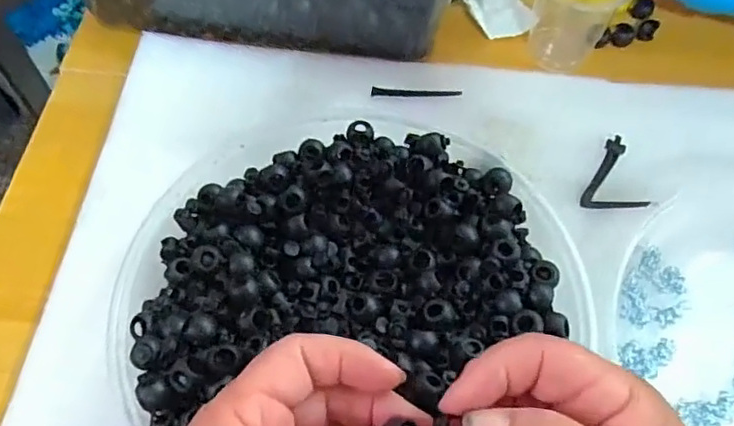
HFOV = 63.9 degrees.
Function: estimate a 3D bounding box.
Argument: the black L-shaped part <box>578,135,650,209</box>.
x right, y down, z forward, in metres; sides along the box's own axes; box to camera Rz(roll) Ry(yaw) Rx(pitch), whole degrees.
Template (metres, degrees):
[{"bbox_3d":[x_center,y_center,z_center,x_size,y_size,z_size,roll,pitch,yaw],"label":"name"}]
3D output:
[{"bbox_3d":[0.152,-0.026,0.370,0.040,0.004,0.052,0,61,-1],"label":"black L-shaped part"}]

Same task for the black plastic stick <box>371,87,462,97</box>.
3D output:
[{"bbox_3d":[0.034,-0.083,0.409,0.062,0.004,0.008,1,61,-1],"label":"black plastic stick"}]

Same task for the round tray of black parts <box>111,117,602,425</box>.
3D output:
[{"bbox_3d":[0.004,0.049,0.306,0.244,0.055,0.235,0,61,-1],"label":"round tray of black parts"}]

